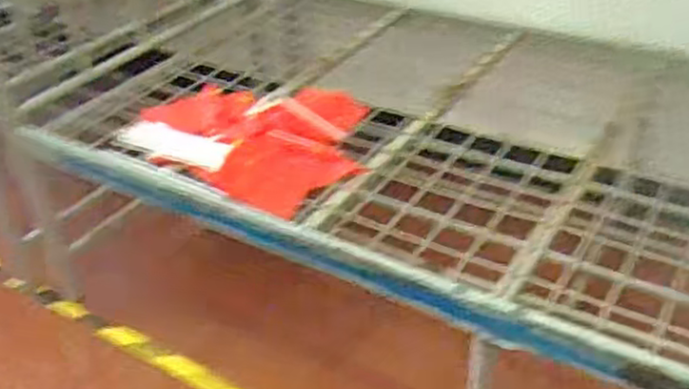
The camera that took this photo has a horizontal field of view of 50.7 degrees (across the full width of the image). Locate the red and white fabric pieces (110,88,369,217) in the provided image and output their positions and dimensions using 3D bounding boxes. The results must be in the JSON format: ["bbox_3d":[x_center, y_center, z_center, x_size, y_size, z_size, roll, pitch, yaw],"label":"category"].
[{"bbox_3d":[-0.154,-0.138,1.323,0.460,0.062,0.374,27,46,35],"label":"red and white fabric pieces"}]

